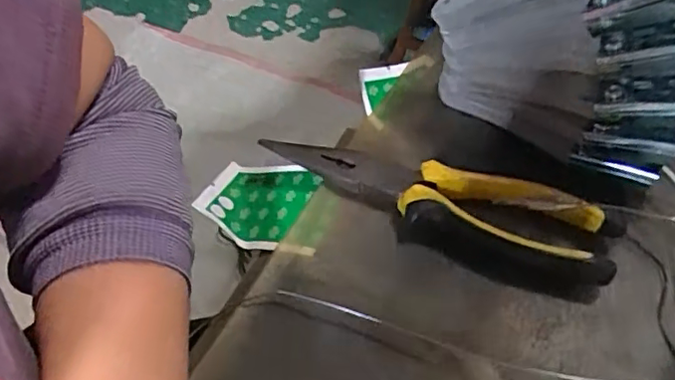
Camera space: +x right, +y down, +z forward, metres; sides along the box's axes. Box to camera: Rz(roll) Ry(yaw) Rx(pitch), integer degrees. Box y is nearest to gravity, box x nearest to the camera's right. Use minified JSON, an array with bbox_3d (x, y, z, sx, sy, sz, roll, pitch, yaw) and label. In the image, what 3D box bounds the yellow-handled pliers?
[{"bbox_3d":[0.050,0.003,0.309,0.181,0.022,0.049,17,57,15],"label":"yellow-handled pliers"}]

